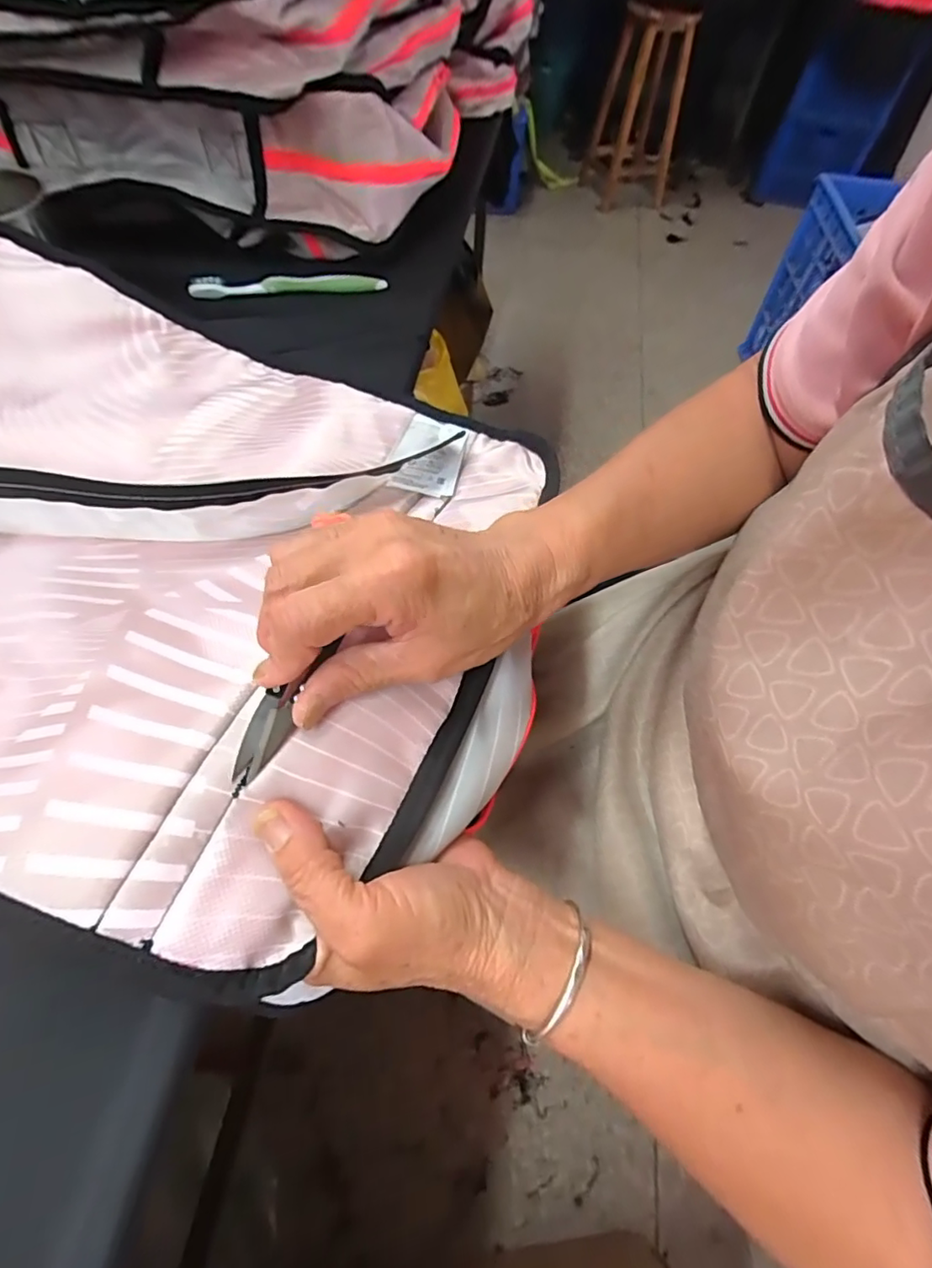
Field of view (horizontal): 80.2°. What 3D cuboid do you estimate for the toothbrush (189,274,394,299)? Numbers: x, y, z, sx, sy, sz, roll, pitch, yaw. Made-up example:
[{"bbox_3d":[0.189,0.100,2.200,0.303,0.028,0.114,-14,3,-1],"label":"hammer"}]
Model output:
[{"bbox_3d":[-0.174,-0.347,0.549,0.186,0.017,0.007,-8,60,-9],"label":"toothbrush"}]

